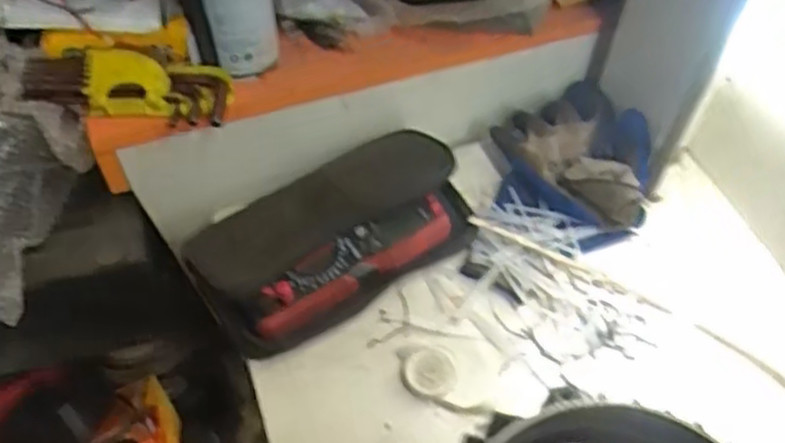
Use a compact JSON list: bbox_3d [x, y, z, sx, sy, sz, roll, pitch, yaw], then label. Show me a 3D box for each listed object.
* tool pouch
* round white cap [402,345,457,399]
[{"bbox_3d":[-0.053,0.007,0.614,0.234,0.066,0.134,-30,59,-20],"label":"tool pouch"},{"bbox_3d":[0.029,0.120,0.574,0.042,0.013,0.039,0,54,0],"label":"round white cap"}]

